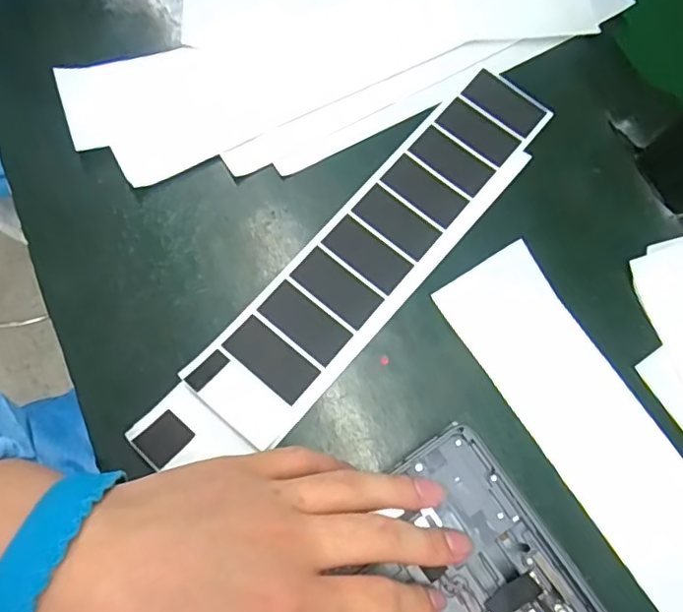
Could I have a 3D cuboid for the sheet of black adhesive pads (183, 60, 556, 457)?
[{"bbox_3d":[0.023,-0.040,0.325,0.054,0.008,0.262,39,75,11],"label":"sheet of black adhesive pads"}]

